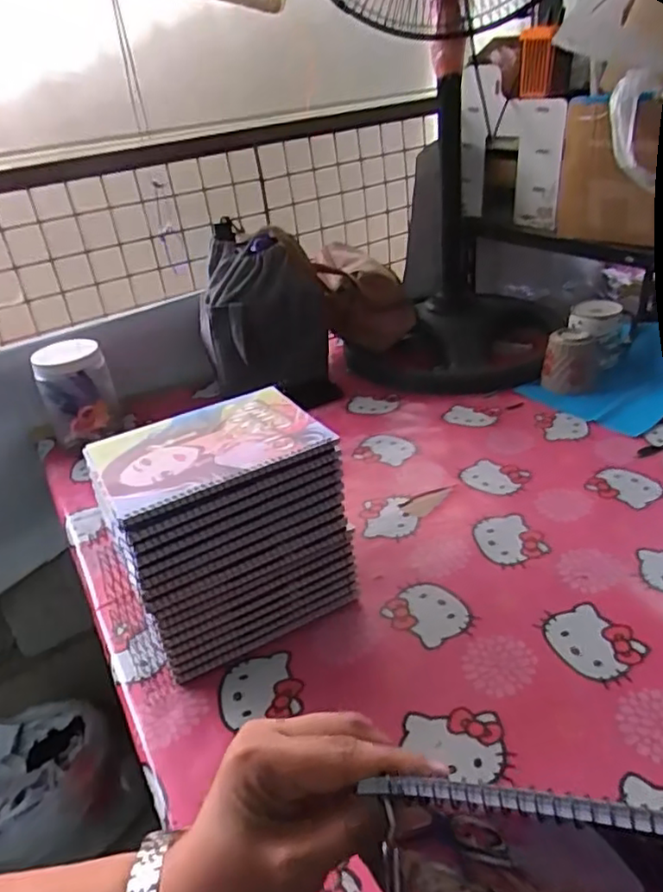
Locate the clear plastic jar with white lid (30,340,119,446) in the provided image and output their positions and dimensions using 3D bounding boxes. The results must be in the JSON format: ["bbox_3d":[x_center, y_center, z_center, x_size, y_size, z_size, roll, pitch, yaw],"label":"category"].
[{"bbox_3d":[-0.390,-0.082,0.972,0.101,0.136,0.086,-20,33,-20],"label":"clear plastic jar with white lid"}]

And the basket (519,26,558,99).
[{"bbox_3d":[0.362,-0.675,1.112,0.056,0.103,0.076,2,32,16],"label":"basket"}]

